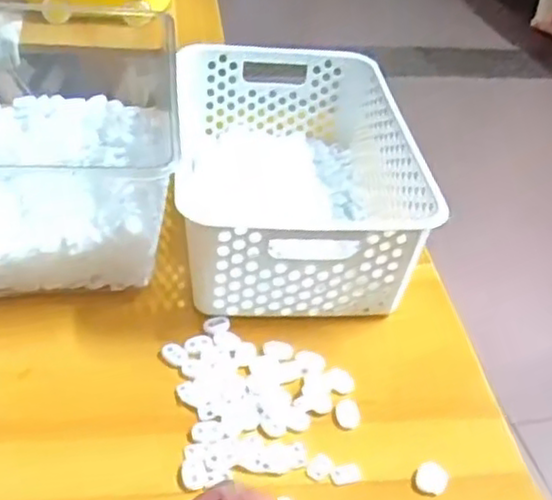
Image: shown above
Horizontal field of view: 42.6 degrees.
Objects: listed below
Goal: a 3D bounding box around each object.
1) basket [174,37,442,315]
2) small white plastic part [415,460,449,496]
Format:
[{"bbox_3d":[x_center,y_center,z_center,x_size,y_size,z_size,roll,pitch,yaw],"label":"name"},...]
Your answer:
[{"bbox_3d":[0.007,-0.074,0.676,0.221,0.112,0.306,2,39,-6],"label":"basket"},{"bbox_3d":[0.108,0.156,0.487,0.021,0.011,0.020,5,39,-4],"label":"small white plastic part"}]

